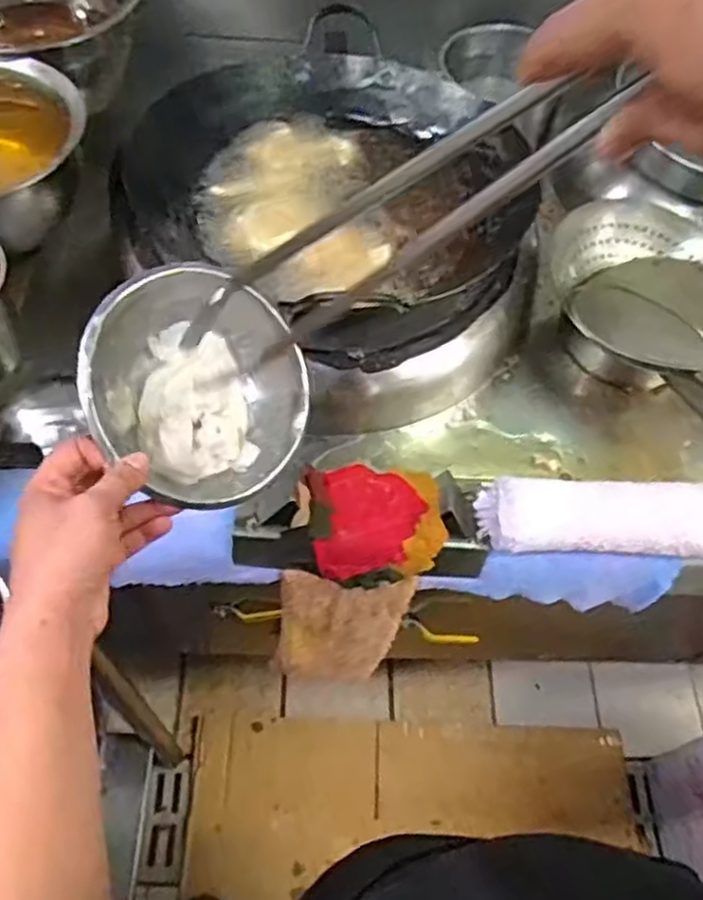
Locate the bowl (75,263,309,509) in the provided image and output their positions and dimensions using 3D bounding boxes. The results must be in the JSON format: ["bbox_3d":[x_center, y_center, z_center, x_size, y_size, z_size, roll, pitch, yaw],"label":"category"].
[{"bbox_3d":[-0.113,-0.049,0.533,0.175,0.072,0.175,5,78,-26],"label":"bowl"}]

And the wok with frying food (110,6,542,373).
[{"bbox_3d":[-0.031,-0.294,0.866,0.369,0.134,0.413,-31,65,-21],"label":"wok with frying food"}]

